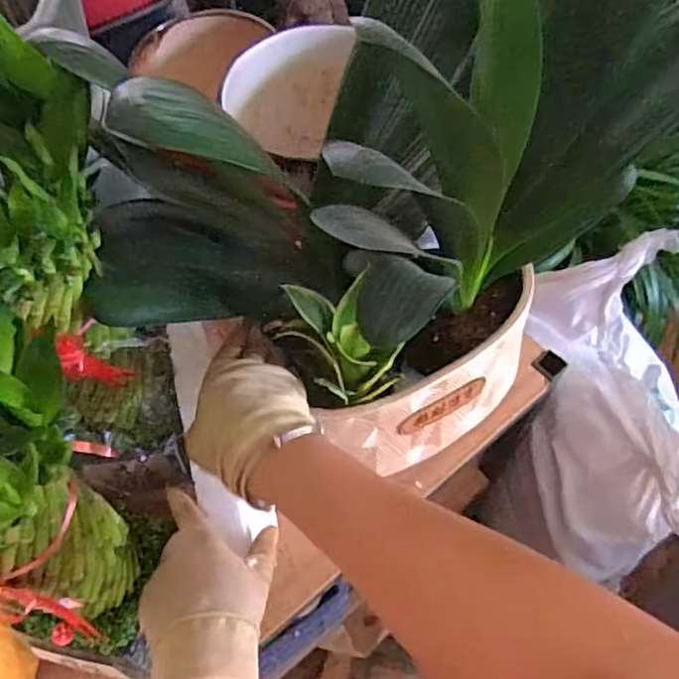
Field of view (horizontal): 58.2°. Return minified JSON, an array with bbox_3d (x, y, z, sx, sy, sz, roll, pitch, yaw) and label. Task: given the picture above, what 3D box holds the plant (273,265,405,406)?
[{"bbox_3d":[0.005,-0.001,0.479,0.081,0.090,0.077,-1,57,2],"label":"plant"}]

